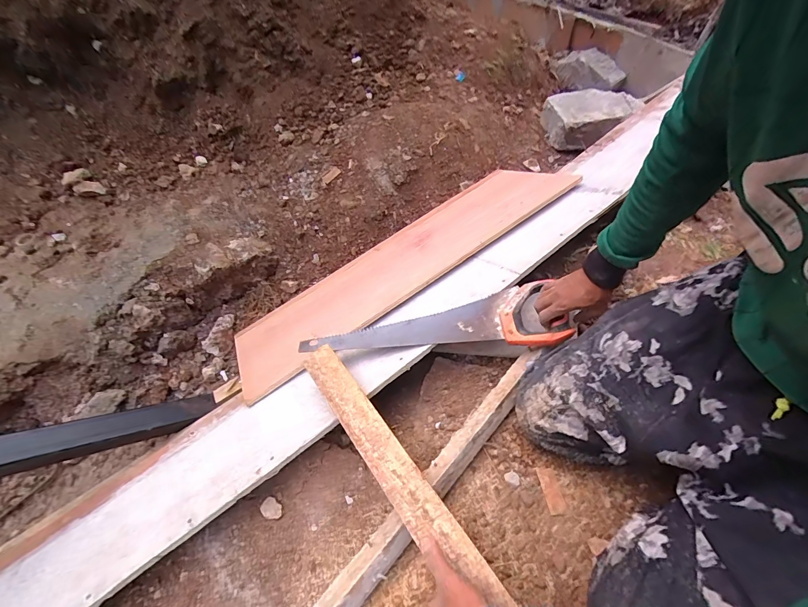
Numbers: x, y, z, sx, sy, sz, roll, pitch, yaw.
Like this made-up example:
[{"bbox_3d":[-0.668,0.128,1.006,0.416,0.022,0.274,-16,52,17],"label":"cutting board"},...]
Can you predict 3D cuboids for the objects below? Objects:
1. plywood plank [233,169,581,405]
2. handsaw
[{"bbox_3d":[-0.002,-0.125,0.928,0.934,0.028,0.328,-35,32,-13],"label":"plywood plank"},{"bbox_3d":[0.051,0.047,0.686,0.494,0.022,0.125,-9,57,3],"label":"handsaw"}]

